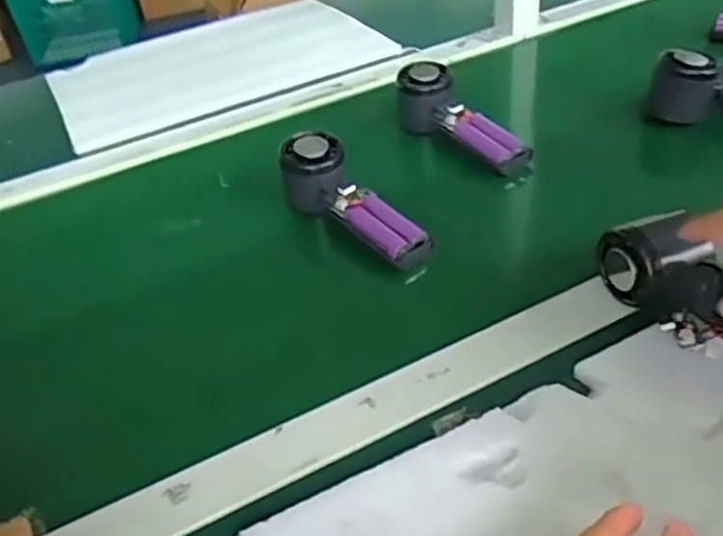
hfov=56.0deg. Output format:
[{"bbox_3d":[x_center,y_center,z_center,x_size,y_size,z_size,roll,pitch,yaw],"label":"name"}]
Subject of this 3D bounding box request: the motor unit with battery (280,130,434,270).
[{"bbox_3d":[-0.009,-0.054,0.574,0.056,0.045,0.165,-33,60,-29],"label":"motor unit with battery"}]

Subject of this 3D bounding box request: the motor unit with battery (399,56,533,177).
[{"bbox_3d":[0.097,-0.139,0.665,0.050,0.062,0.163,-30,57,-26],"label":"motor unit with battery"}]

